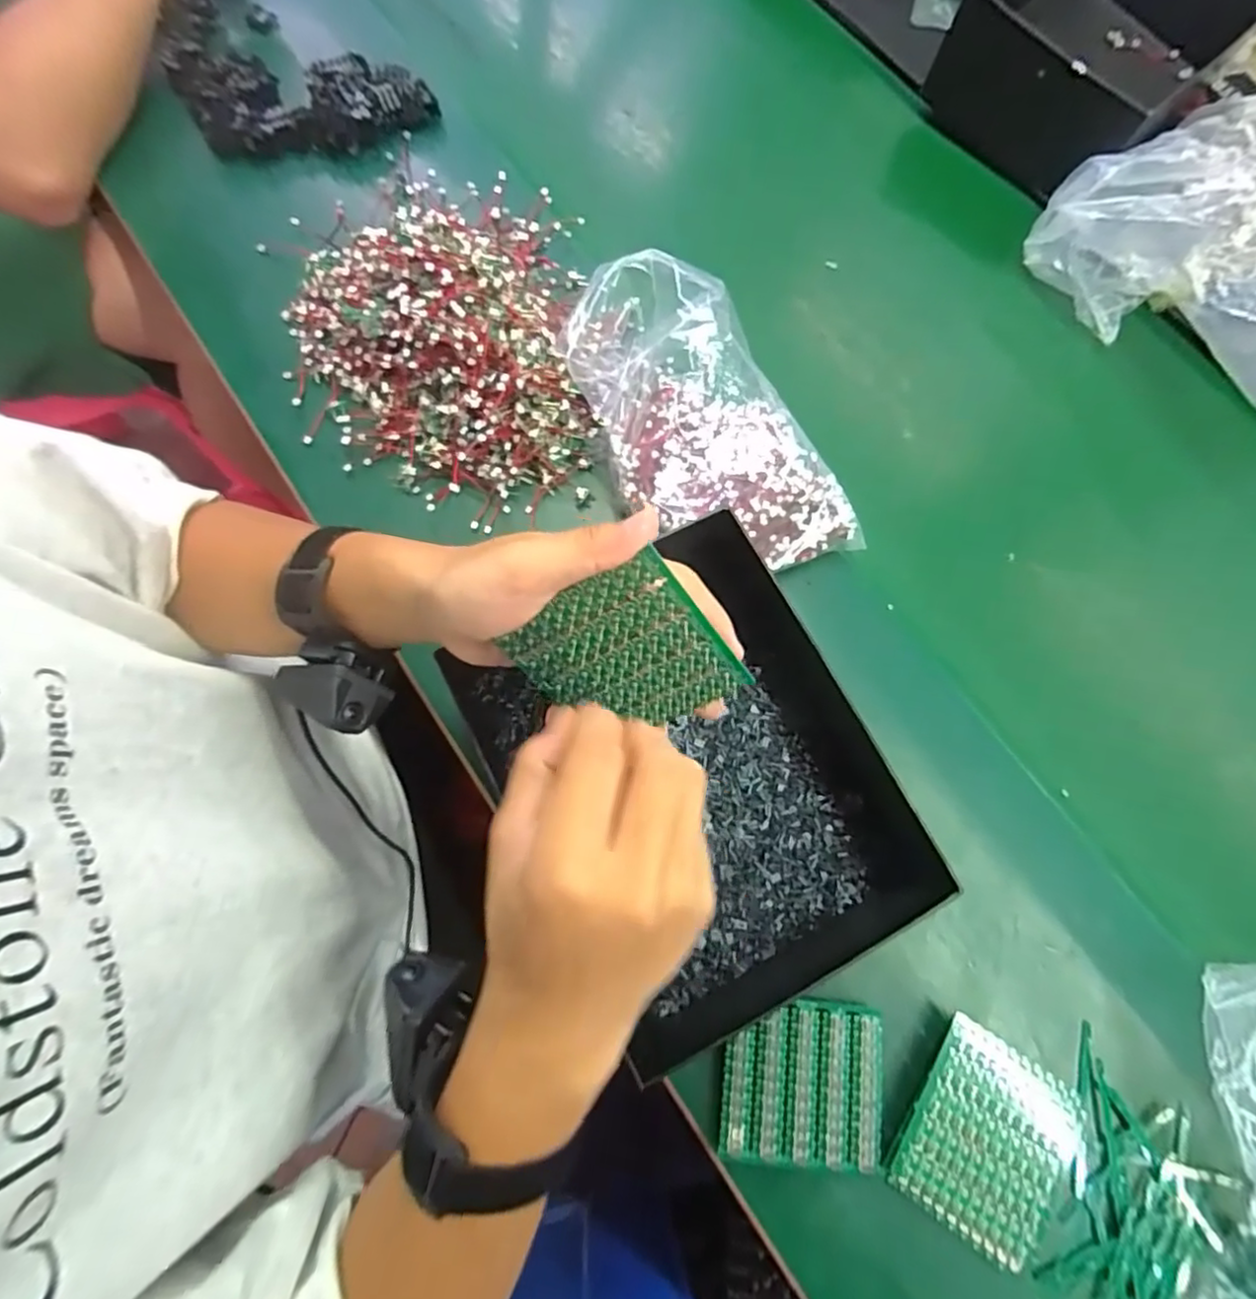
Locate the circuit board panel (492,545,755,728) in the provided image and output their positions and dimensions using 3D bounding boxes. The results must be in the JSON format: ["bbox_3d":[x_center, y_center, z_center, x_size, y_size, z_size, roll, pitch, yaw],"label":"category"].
[{"bbox_3d":[-0.002,0.006,0.283,0.080,0.085,0.004,-28,35,21],"label":"circuit board panel"}]

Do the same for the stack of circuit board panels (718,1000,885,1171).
[{"bbox_3d":[0.097,0.242,0.362,0.086,0.014,0.080,8,72,0],"label":"stack of circuit board panels"}]

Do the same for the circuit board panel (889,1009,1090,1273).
[{"bbox_3d":[0.203,0.273,0.354,0.095,0.018,0.095,35,74,8],"label":"circuit board panel"}]

